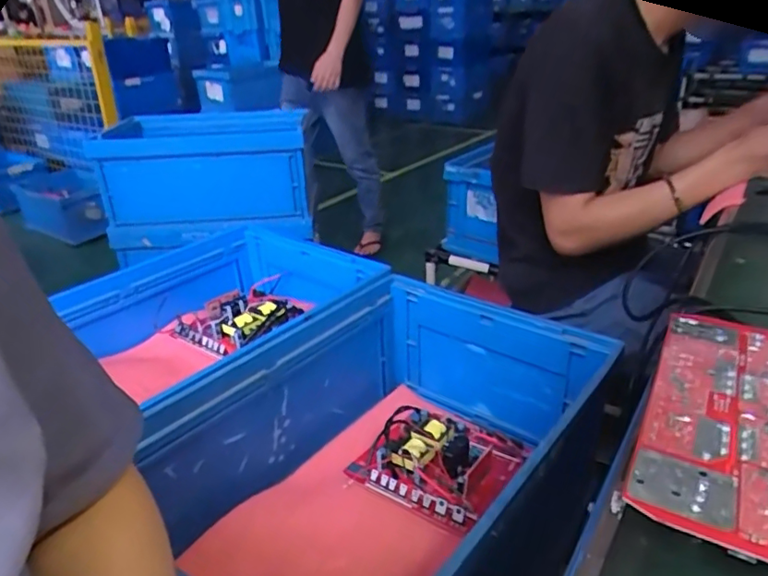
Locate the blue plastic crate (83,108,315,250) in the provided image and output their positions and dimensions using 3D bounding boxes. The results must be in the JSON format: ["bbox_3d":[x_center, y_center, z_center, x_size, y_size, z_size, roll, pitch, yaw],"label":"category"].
[{"bbox_3d":[-0.482,-0.308,1.517,0.554,0.248,0.383,-6,28,-3],"label":"blue plastic crate"}]

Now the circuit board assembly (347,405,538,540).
[{"bbox_3d":[0.072,0.230,0.759,0.193,0.045,0.172,16,34,32],"label":"circuit board assembly"}]

